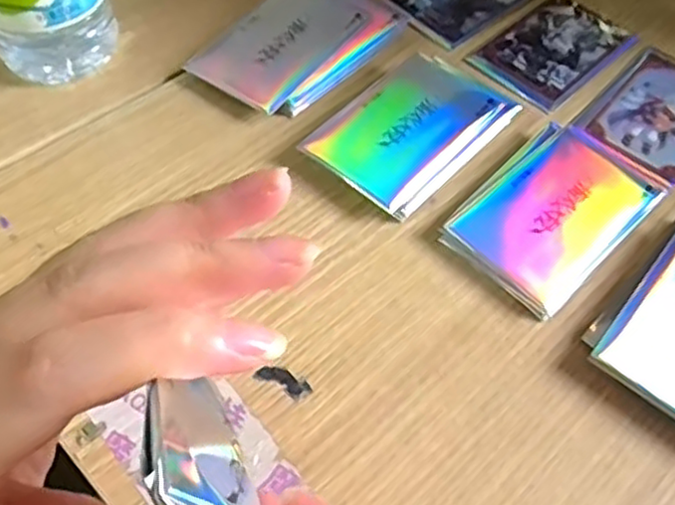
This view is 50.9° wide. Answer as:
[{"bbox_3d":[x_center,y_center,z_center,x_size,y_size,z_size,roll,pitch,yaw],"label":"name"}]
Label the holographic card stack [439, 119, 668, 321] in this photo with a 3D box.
[{"bbox_3d":[0.101,-0.019,0.335,0.065,0.012,0.098,38,61,22],"label":"holographic card stack"}]

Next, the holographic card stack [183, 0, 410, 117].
[{"bbox_3d":[-0.018,-0.118,0.394,0.068,0.014,0.120,37,60,21],"label":"holographic card stack"}]

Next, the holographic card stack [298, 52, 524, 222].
[{"bbox_3d":[0.037,-0.062,0.358,0.063,0.016,0.093,38,61,22],"label":"holographic card stack"}]

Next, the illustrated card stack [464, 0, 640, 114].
[{"bbox_3d":[0.126,-0.119,0.409,0.093,0.004,0.059,-37,64,-26],"label":"illustrated card stack"}]

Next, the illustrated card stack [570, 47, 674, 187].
[{"bbox_3d":[0.175,-0.076,0.384,0.058,0.005,0.099,36,60,20],"label":"illustrated card stack"}]

